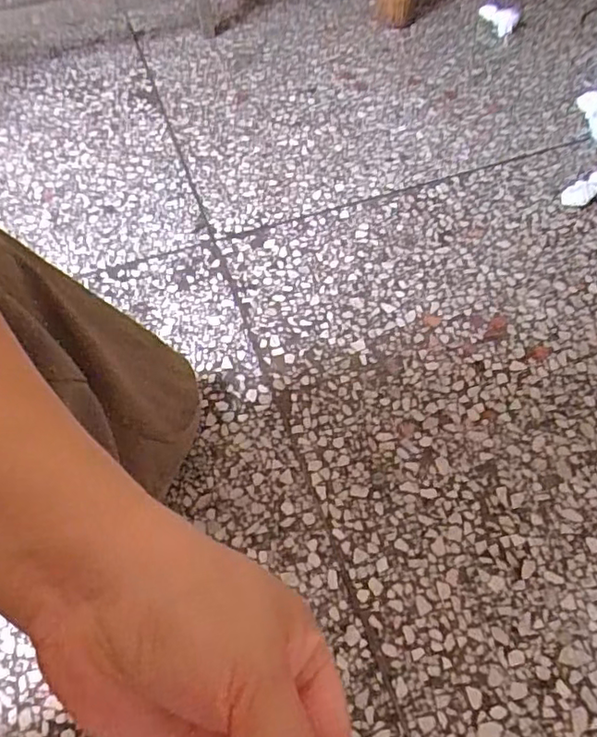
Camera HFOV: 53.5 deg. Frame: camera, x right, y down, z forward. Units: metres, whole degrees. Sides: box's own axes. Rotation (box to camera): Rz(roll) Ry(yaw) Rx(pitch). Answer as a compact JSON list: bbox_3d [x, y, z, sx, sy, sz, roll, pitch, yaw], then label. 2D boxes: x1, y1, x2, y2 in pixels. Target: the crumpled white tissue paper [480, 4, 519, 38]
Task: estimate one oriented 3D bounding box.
[{"bbox_3d":[0.397,-0.695,1.181,0.075,0.018,0.107,13,59,11],"label":"crumpled white tissue paper"}]

